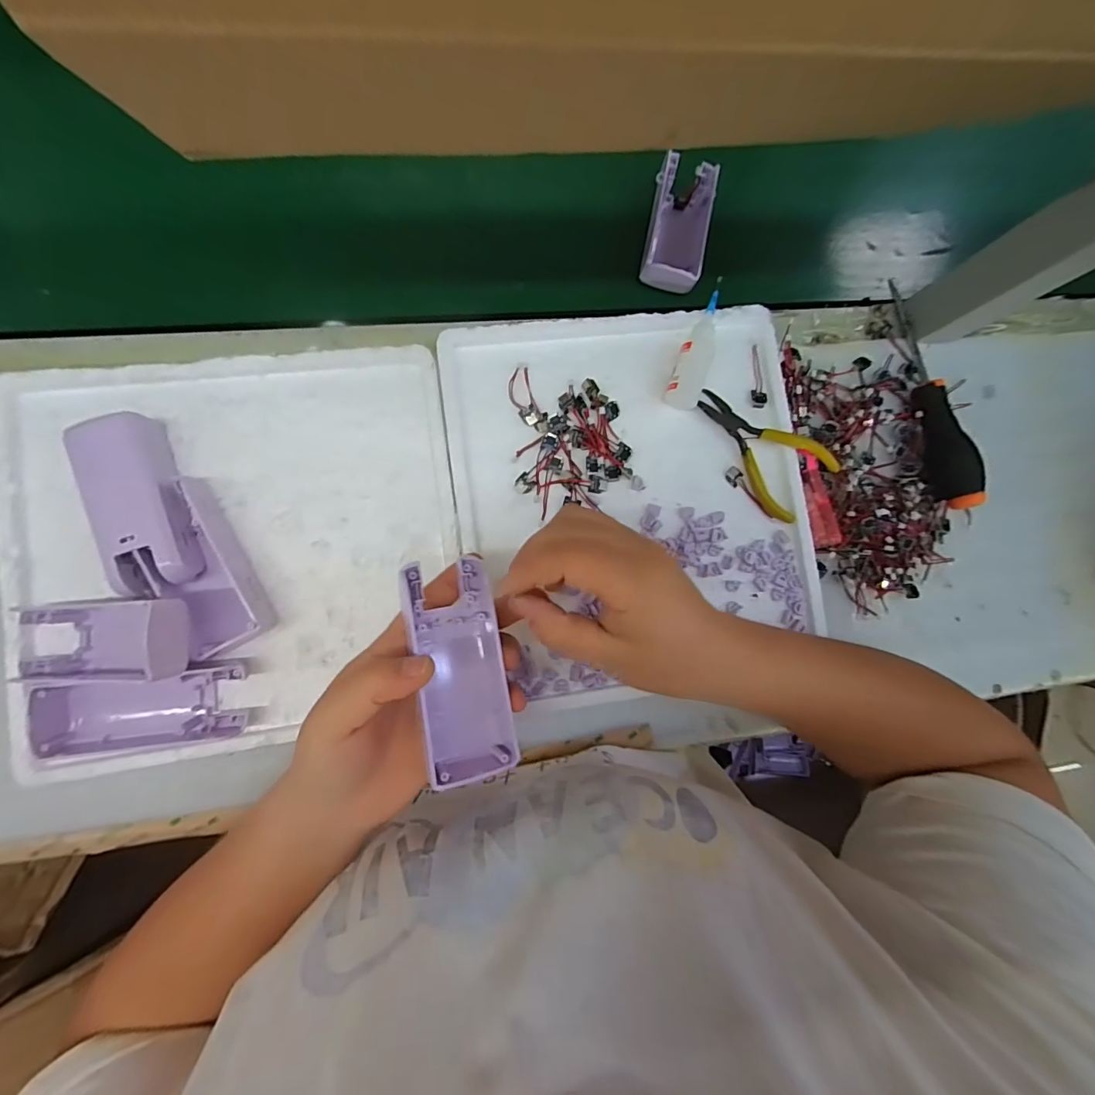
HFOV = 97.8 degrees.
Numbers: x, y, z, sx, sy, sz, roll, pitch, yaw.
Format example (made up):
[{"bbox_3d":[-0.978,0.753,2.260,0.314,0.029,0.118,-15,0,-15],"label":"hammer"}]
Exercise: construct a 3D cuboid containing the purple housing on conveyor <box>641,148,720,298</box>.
[{"bbox_3d":[0.105,-0.260,0.384,0.047,0.026,0.107,11,83,-7],"label":"purple housing on conveyor"}]

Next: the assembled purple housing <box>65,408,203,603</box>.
[{"bbox_3d":[-0.250,-0.027,0.296,0.044,0.030,0.107,-18,90,-8],"label":"assembled purple housing"}]

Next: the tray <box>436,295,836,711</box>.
[{"bbox_3d":[0.064,-0.034,0.341,0.250,0.016,0.266,-6,88,-8],"label":"tray"}]

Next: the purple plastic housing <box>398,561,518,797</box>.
[{"bbox_3d":[-0.045,0.064,0.249,0.044,0.019,0.112,-9,84,-8],"label":"purple plastic housing"}]

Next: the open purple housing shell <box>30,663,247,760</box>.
[{"bbox_3d":[-0.242,0.099,0.291,0.107,0.025,0.045,-5,88,-7],"label":"open purple housing shell"}]

